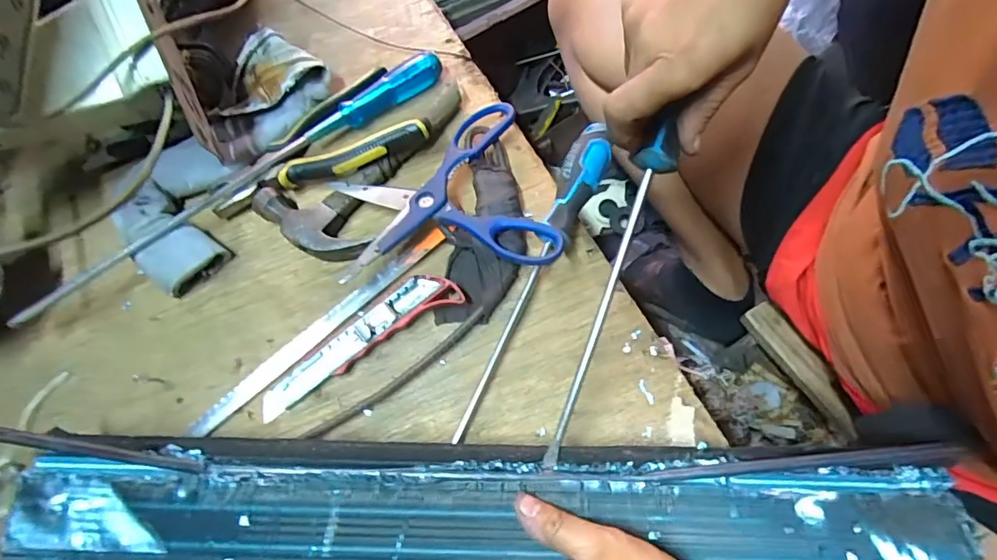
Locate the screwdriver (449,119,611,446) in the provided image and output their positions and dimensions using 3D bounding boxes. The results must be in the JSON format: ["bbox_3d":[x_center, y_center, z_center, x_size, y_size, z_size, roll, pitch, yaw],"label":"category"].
[{"bbox_3d":[0.028,-0.008,0.375,0.031,0.026,0.265,24,80,10],"label":"screwdriver"}]

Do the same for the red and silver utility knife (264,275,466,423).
[{"bbox_3d":[-0.103,0.041,0.358,0.158,0.013,0.039,-35,68,-11],"label":"red and silver utility knife"}]

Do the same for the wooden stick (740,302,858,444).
[{"bbox_3d":[0.315,0.091,0.512,0.033,0.030,0.149,-29,67,-8],"label":"wooden stick"}]

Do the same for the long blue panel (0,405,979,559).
[{"bbox_3d":[-0.008,0.132,0.288,0.557,0.030,0.102,0,65,1],"label":"long blue panel"}]

